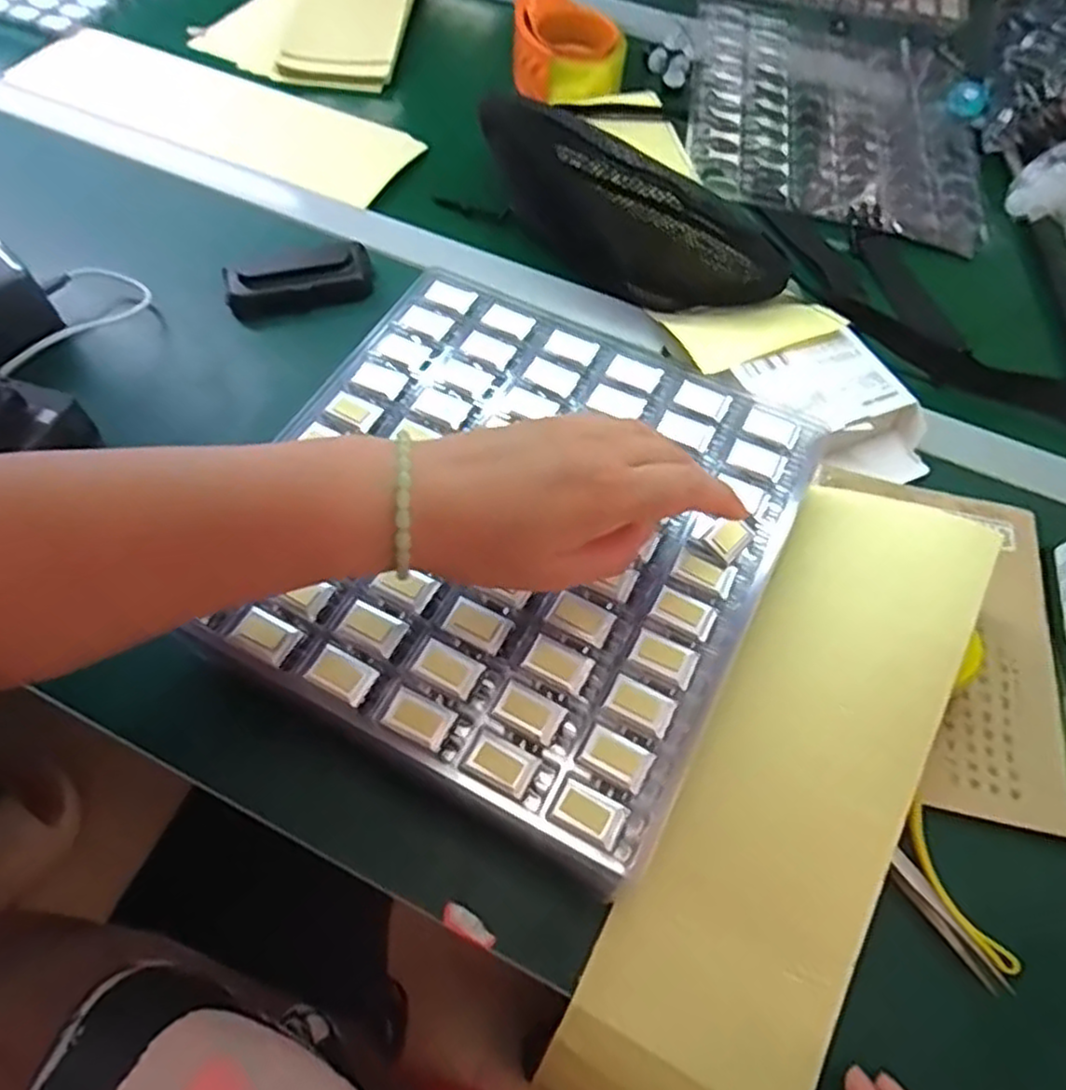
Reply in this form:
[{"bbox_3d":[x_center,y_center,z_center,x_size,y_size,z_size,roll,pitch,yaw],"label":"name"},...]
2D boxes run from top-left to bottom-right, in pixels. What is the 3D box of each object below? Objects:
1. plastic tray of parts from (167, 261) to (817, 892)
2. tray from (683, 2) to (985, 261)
[{"bbox_3d":[-0.009,-0.014,0.394,0.268,0.022,0.274,26,63,13],"label":"plastic tray of parts"},{"bbox_3d":[0.274,-0.394,0.675,0.260,0.034,0.285,10,61,5],"label":"tray"}]

